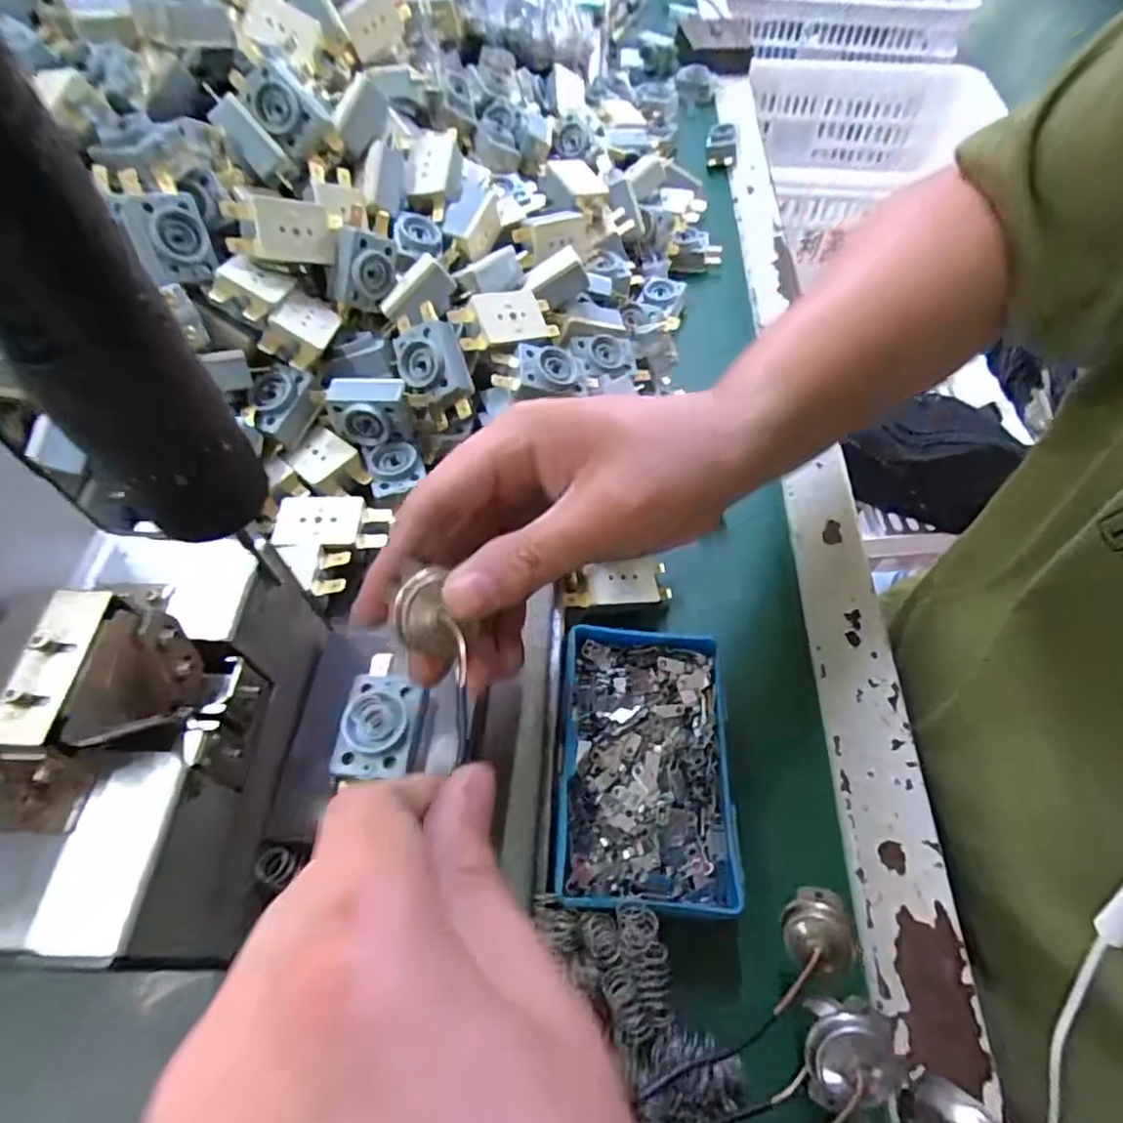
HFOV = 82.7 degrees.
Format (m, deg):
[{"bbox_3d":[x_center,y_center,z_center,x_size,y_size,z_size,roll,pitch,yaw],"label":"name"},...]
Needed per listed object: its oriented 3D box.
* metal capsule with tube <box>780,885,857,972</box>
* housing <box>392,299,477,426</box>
[{"bbox_3d":[0.094,0.139,0.241,0.026,0.028,0.026,1,56,-1],"label":"metal capsule with tube"},{"bbox_3d":[-0.065,-0.099,0.320,0.032,0.020,0.056,-14,87,-2],"label":"housing"}]

